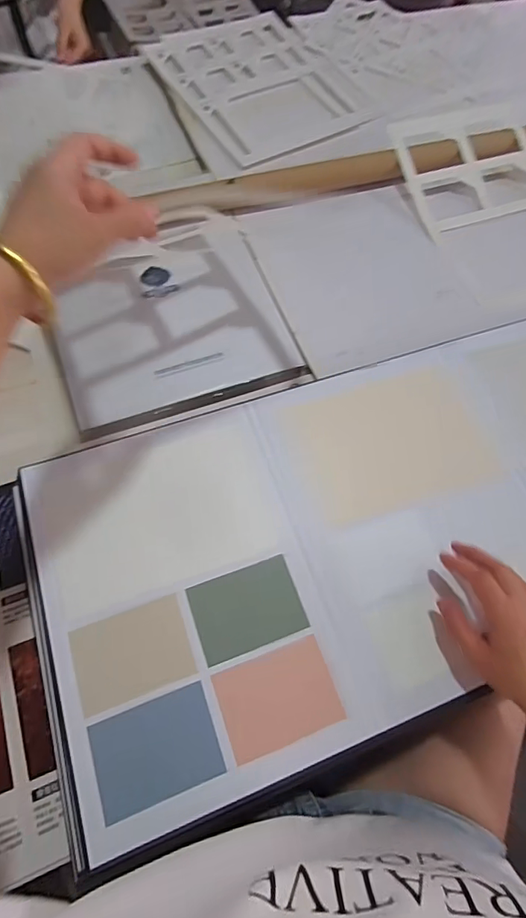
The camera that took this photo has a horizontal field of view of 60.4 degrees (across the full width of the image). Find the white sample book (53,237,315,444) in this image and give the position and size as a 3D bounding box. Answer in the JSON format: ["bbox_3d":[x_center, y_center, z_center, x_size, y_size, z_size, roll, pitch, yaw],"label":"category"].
[{"bbox_3d":[-0.127,-0.190,0.638,0.309,0.028,0.268,-17,69,-12],"label":"white sample book"}]

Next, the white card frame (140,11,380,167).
[{"bbox_3d":[-0.009,-0.726,0.863,0.311,0.018,0.399,-27,70,-14],"label":"white card frame"}]

